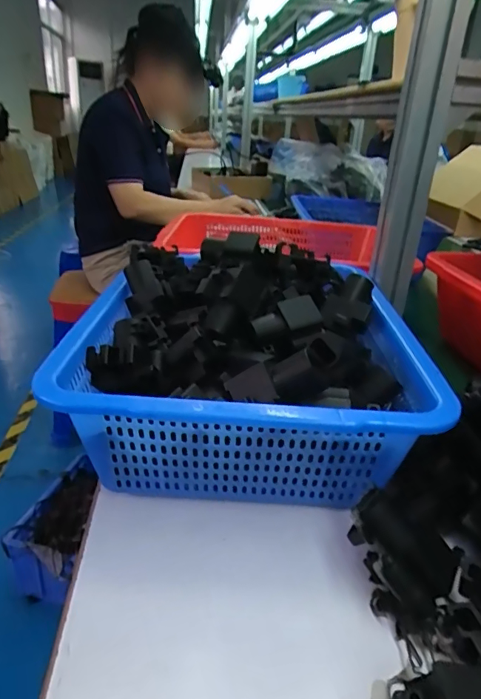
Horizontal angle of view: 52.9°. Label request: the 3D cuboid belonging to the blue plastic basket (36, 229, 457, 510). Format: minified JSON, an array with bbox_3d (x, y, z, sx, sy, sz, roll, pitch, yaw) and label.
[{"bbox_3d":[0.001,0.013,0.475,0.288,0.148,0.328,3,25,-1],"label":"blue plastic basket"}]

